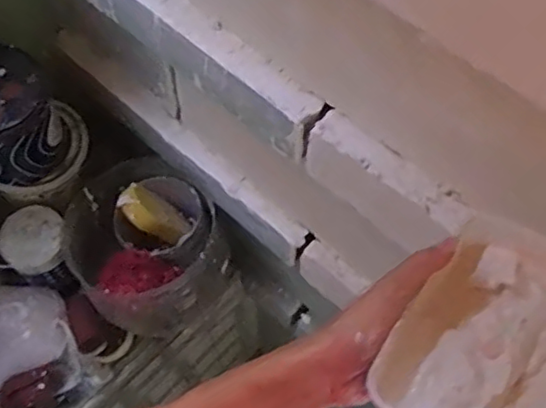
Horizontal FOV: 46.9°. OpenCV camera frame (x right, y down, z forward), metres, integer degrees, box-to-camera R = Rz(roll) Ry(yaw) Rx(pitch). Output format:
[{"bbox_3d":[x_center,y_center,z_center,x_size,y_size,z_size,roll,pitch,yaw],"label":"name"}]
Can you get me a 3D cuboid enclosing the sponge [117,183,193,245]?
[{"bbox_3d":[-0.188,0.018,0.998,0.118,0.036,0.052,36,60,-22],"label":"sponge"}]

